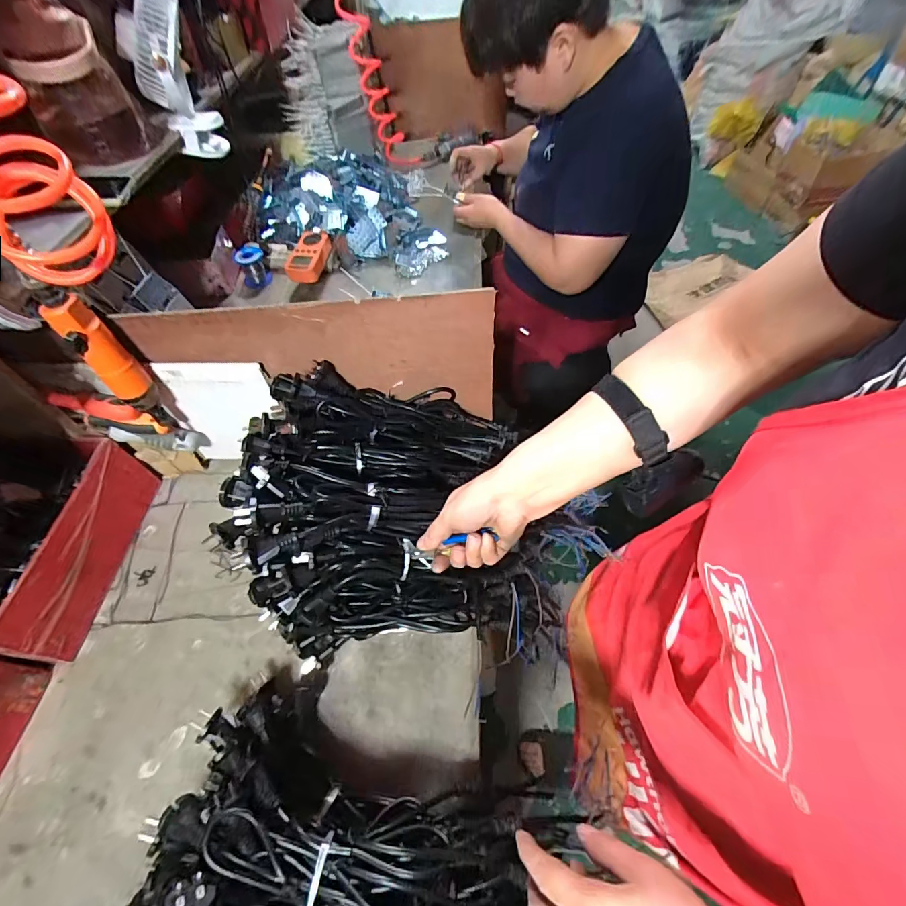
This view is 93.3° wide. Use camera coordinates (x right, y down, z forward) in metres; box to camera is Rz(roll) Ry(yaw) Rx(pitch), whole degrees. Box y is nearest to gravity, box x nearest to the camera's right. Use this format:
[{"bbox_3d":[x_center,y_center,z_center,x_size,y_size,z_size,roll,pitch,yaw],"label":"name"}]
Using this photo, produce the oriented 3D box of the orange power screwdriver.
[{"bbox_3d":[-0.372,-0.090,0.481,0.036,0.177,0.033,-34,61,-18],"label":"orange power screwdriver"}]

